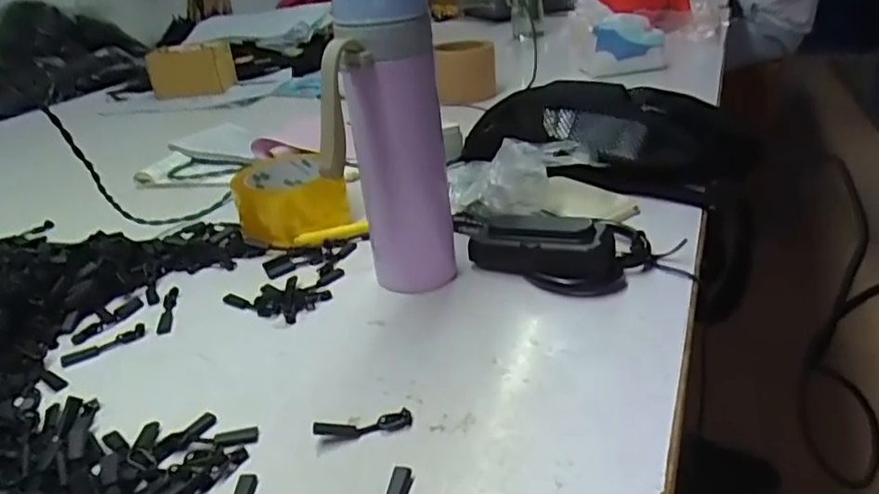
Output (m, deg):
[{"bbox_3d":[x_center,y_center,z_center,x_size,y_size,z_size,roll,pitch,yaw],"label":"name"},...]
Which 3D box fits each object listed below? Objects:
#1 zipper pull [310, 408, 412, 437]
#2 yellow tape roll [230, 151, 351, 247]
[{"bbox_3d":[-0.042,0.098,0.345,0.053,0.009,0.012,-6,28,-4],"label":"zipper pull"},{"bbox_3d":[-0.138,-0.047,0.583,0.099,0.055,0.099,-3,28,2],"label":"yellow tape roll"}]

